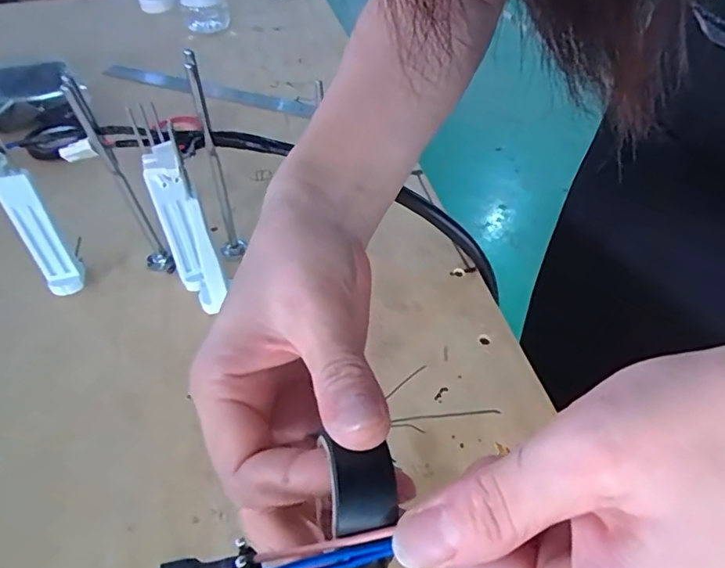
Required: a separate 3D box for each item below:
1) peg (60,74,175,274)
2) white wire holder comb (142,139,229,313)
[{"bbox_3d":[-0.164,-0.067,0.361,0.024,0.147,0.023,-22,49,-20],"label":"peg"},{"bbox_3d":[-0.119,-0.035,0.354,0.023,0.132,0.054,-22,49,-20],"label":"white wire holder comb"}]

